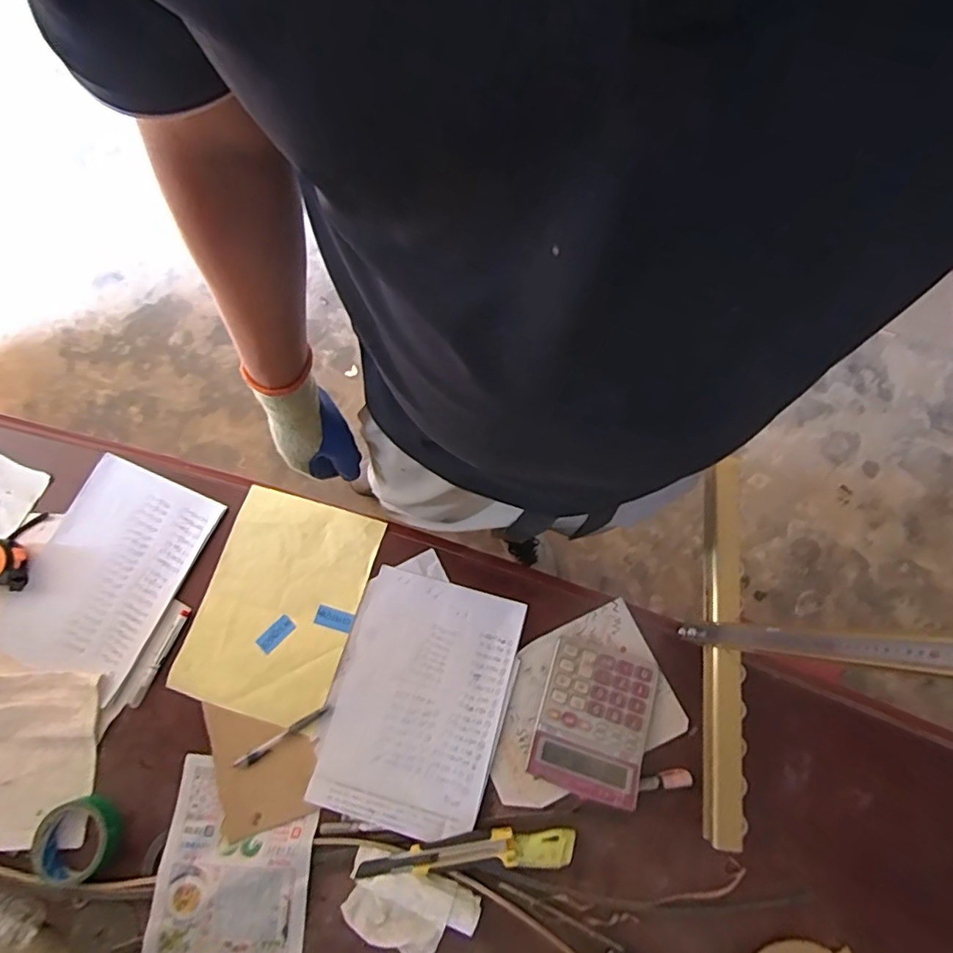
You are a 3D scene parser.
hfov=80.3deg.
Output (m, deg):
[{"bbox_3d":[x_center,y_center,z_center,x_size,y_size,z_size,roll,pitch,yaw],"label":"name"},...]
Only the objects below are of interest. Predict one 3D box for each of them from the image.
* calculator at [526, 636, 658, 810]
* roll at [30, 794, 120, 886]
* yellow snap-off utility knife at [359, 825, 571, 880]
[{"bbox_3d":[0.146,0.303,0.710,0.131,0.038,0.168,18,72,5],"label":"calculator"},{"bbox_3d":[-0.482,0.436,0.678,0.084,0.021,0.087,0,71,-1],"label":"roll"},{"bbox_3d":[-0.011,0.444,0.669,0.251,0.024,0.043,-2,71,-1],"label":"yellow snap-off utility knife"}]

